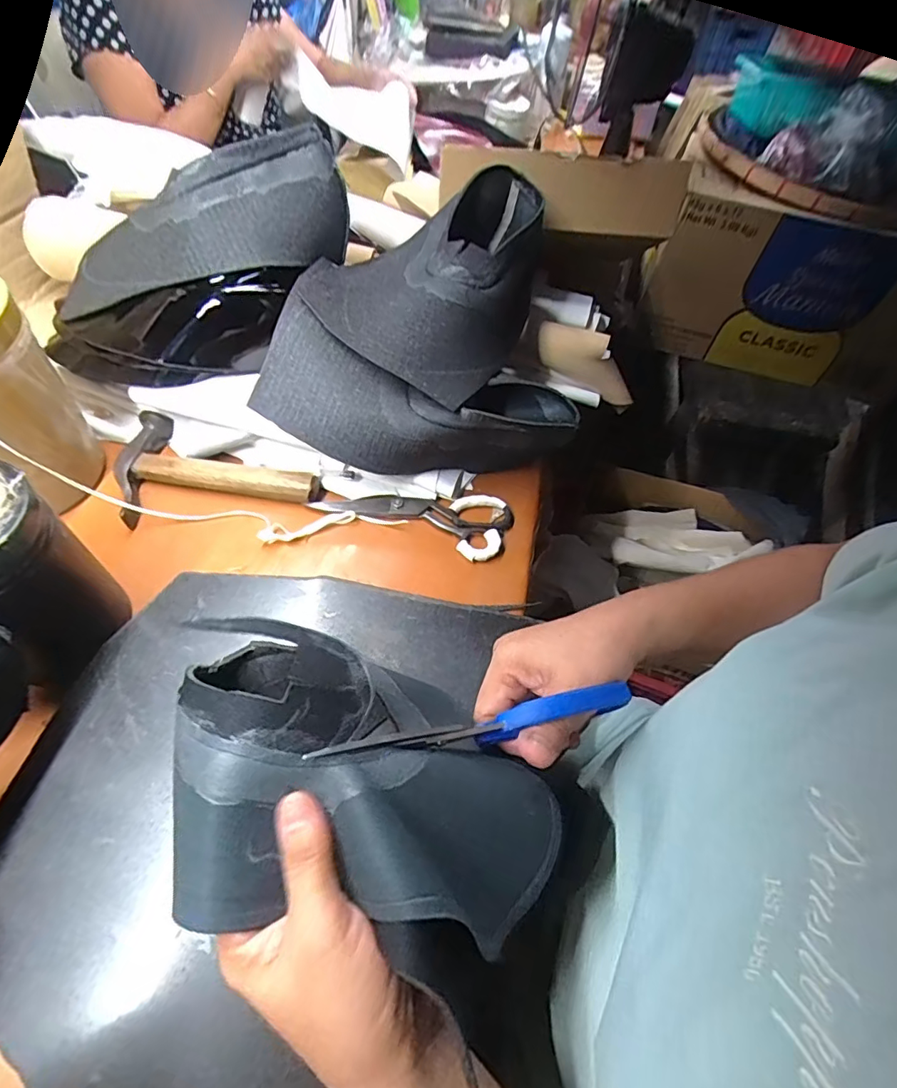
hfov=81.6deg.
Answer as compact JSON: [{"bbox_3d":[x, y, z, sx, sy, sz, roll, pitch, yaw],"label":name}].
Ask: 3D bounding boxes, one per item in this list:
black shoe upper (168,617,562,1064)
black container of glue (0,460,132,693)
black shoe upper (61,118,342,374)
[{"bbox_3d":[-0.044,0.127,0.269,0.200,0.088,0.137,15,56,6],"label":"black shoe upper"},{"bbox_3d":[-0.281,0.020,0.336,0.096,0.138,0.087,27,58,14],"label":"black container of glue"},{"bbox_3d":[-0.214,-0.237,0.440,0.252,0.140,0.121,-2,56,-6],"label":"black shoe upper"}]

